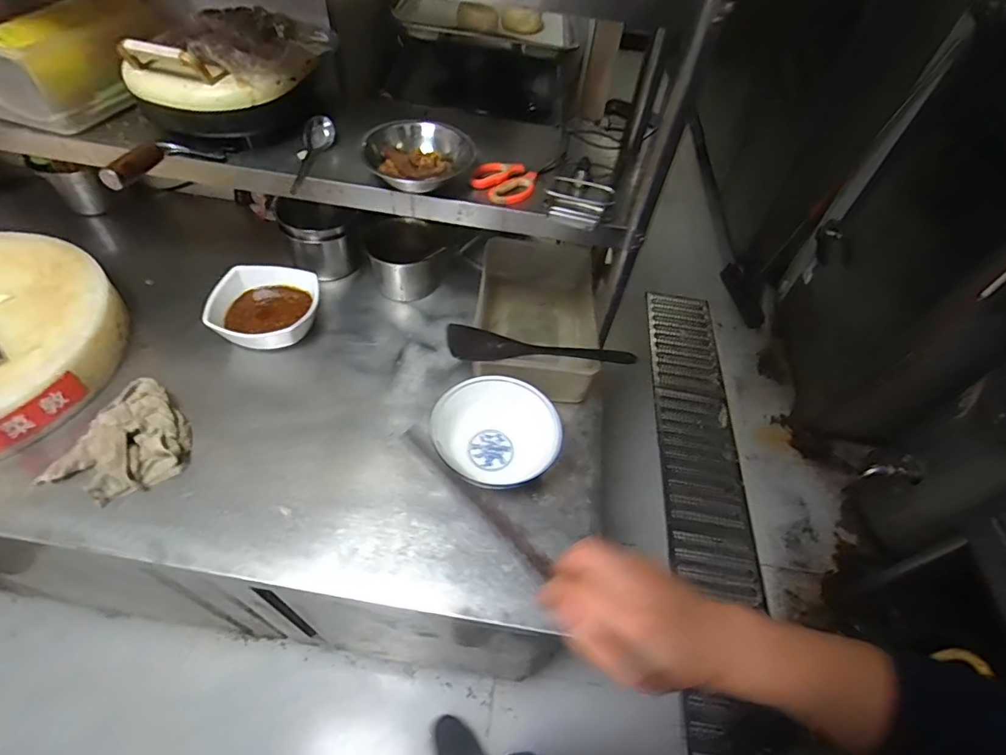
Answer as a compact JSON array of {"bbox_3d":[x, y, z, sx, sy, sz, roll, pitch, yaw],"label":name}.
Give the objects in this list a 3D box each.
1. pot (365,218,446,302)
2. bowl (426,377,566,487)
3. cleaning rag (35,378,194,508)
[{"bbox_3d":[-0.199,-0.242,1.002,0.142,0.107,0.150,3,52,-4],"label":"pot"},{"bbox_3d":[-0.005,0.093,0.755,0.203,0.093,0.177,11,51,2],"label":"bowl"},{"bbox_3d":[-0.574,0.098,0.718,0.177,0.070,0.176,39,58,23],"label":"cleaning rag"}]

